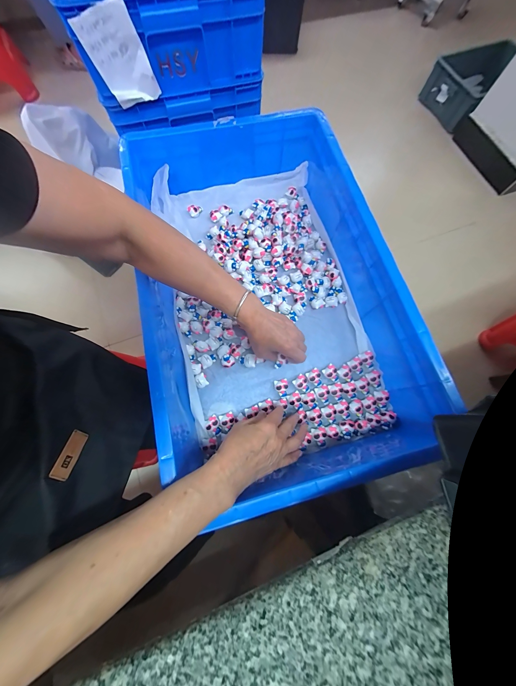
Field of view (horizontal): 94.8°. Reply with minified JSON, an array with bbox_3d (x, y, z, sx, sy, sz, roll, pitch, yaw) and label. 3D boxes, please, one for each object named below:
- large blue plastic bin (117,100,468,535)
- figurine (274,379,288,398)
[{"bbox_3d":[0.027,-0.118,0.441,0.384,0.142,0.634,-15,74,-6],"label":"large blue plastic bin"},{"bbox_3d":[0.044,0.085,0.442,0.024,0.012,0.031,-7,74,-4],"label":"figurine"}]

